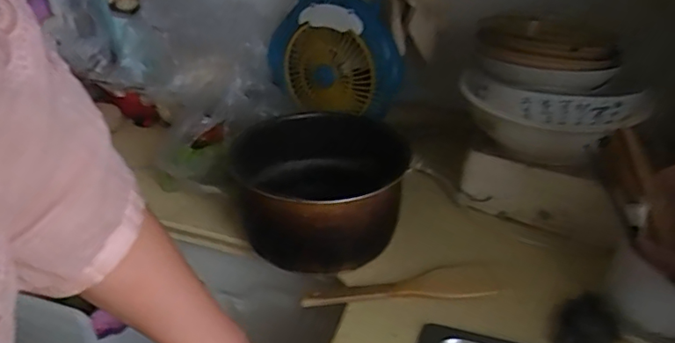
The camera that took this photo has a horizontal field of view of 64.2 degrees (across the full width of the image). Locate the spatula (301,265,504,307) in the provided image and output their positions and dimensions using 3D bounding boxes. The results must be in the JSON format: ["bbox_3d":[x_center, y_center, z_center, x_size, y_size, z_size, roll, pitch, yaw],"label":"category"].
[{"bbox_3d":[0.077,0.138,0.657,0.233,0.019,0.052,-1,32,-2],"label":"spatula"}]

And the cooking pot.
[{"bbox_3d":[-0.020,0.029,0.741,0.208,0.131,0.228,0,32,0],"label":"cooking pot"}]

